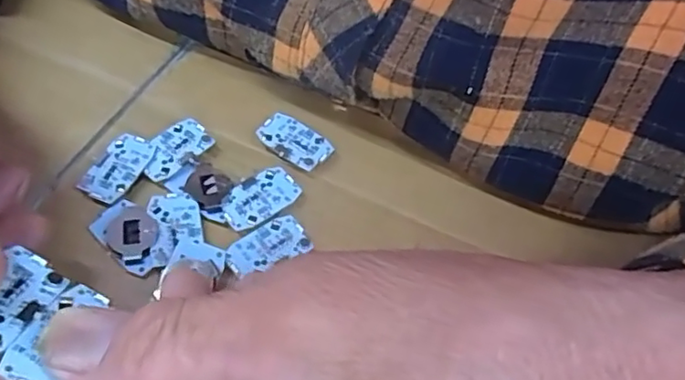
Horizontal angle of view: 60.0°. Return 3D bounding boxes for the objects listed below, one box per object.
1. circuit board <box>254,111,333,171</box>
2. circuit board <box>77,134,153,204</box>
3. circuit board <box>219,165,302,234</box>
[{"bbox_3d":[-0.020,-0.019,0.243,0.029,0.008,0.019,31,55,18],"label":"circuit board"},{"bbox_3d":[-0.084,-0.009,0.223,0.017,0.004,0.029,20,52,10],"label":"circuit board"},{"bbox_3d":[-0.031,0.002,0.221,0.018,0.004,0.030,37,57,21],"label":"circuit board"}]

